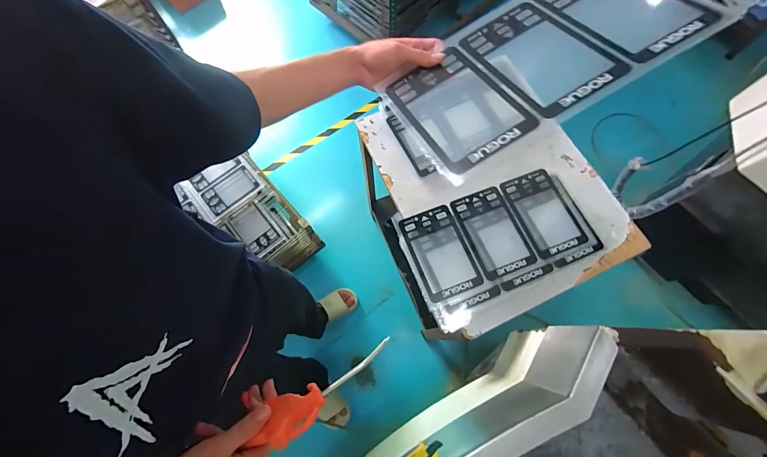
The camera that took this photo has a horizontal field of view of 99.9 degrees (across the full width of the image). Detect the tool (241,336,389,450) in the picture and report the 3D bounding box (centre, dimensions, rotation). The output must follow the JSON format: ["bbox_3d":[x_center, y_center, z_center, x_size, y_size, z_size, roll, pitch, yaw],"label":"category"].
[{"bbox_3d":[-0.065,0.179,0.365,0.173,0.046,0.042,-28,72,-26],"label":"tool"}]

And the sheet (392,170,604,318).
[{"bbox_3d":[0.246,0.017,0.699,0.380,0.014,0.224,-23,72,-5],"label":"sheet"}]

